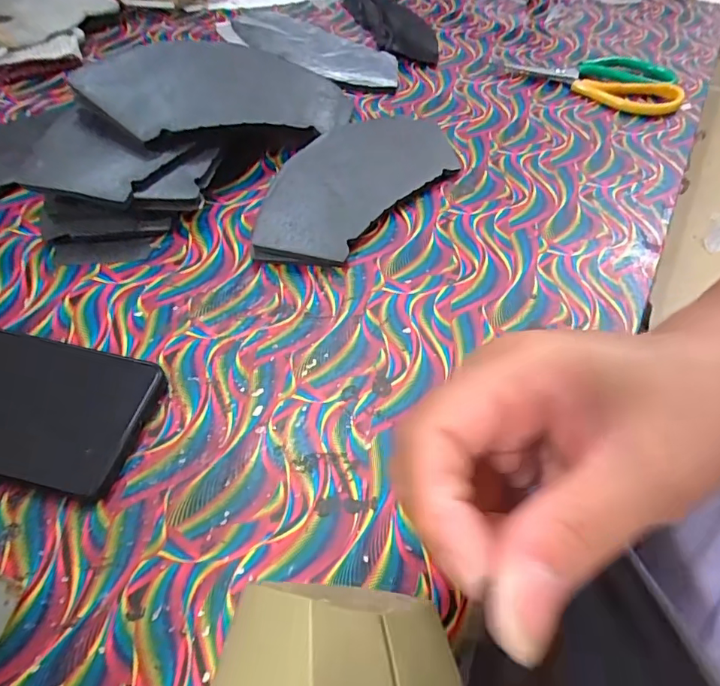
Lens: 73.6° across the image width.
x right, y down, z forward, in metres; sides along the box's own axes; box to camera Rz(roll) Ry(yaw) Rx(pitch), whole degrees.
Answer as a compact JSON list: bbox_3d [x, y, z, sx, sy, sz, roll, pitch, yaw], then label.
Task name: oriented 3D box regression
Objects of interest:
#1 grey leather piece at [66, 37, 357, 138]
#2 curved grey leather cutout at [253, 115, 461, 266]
[{"bbox_3d":[-0.100,-0.199,0.374,0.207,0.009,0.082,-17,78,-32],"label":"grey leather piece"},{"bbox_3d":[-0.001,-0.130,0.377,0.090,0.022,0.217,35,59,20],"label":"curved grey leather cutout"}]

